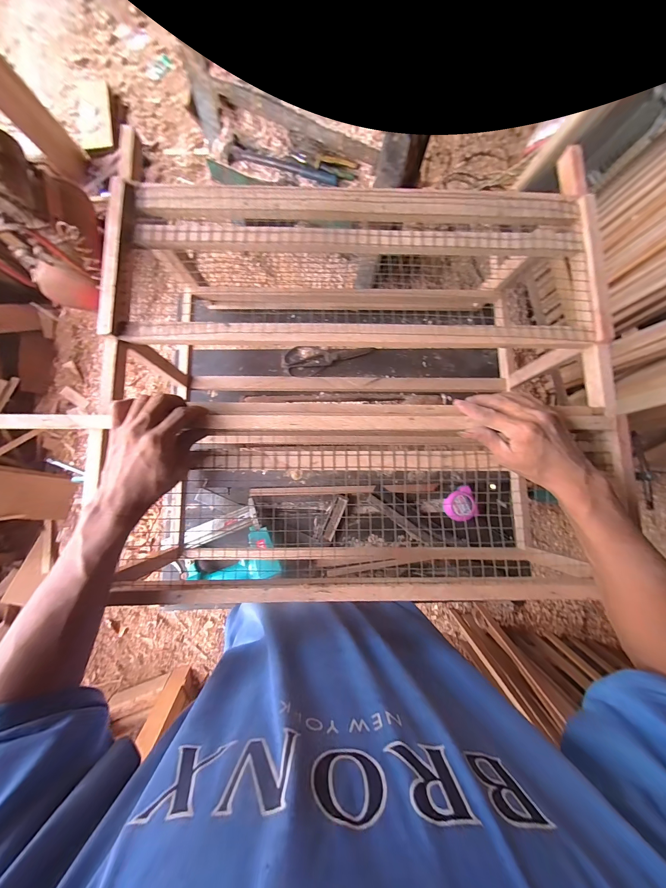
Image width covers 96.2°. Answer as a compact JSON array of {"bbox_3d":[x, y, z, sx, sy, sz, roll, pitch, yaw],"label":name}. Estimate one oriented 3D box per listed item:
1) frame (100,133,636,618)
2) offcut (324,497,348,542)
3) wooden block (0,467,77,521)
[{"bbox_3d":[0.030,-0.064,0.526,0.656,0.321,0.578,0,82,-3],"label":"frame"},{"bbox_3d":[0.004,0.161,0.641,0.021,0.008,0.093,24,81,0],"label":"offcut"},{"bbox_3d":[-1.376,0.215,1.289,0.026,0.470,0.203,8,76,16],"label":"wooden block"}]

